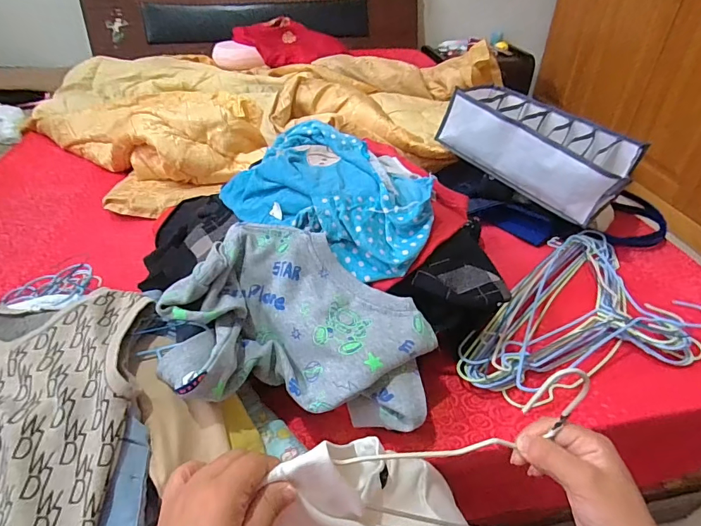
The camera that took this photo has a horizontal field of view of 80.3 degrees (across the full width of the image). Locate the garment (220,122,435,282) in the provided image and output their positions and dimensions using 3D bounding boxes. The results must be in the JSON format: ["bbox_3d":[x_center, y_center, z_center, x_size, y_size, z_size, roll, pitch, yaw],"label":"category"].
[{"bbox_3d":[-0.019,-0.107,0.605,0.304,0.083,0.212,20,43,23],"label":"garment"}]

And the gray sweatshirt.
[{"bbox_3d":[-0.055,0.070,0.496,0.298,0.128,0.207,-2,39,-2],"label":"gray sweatshirt"}]

